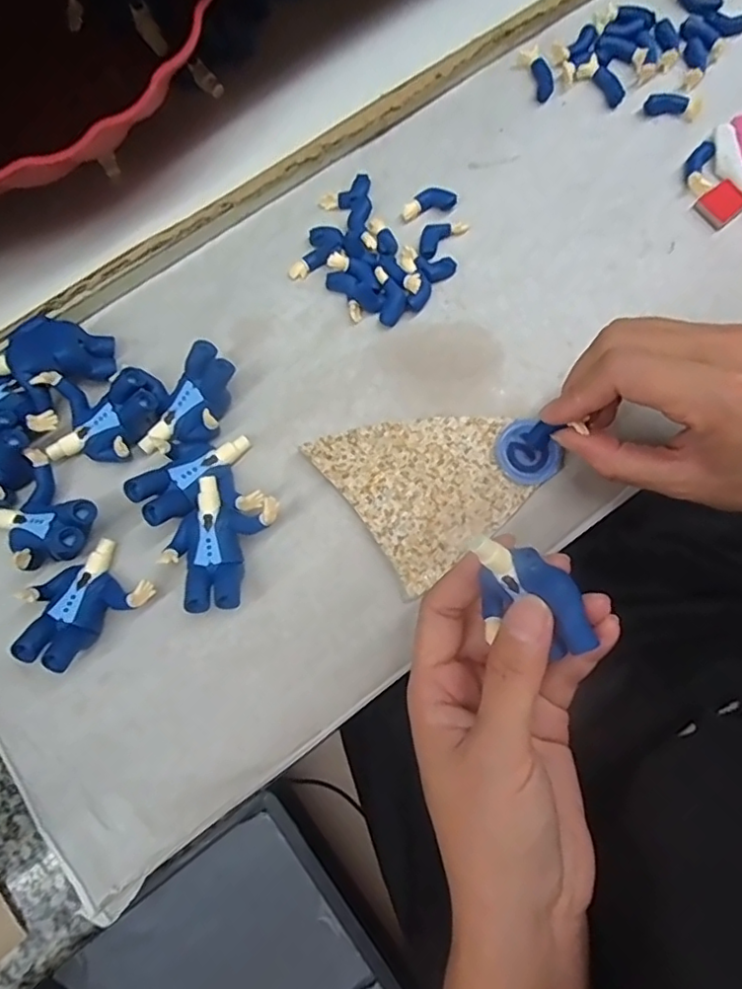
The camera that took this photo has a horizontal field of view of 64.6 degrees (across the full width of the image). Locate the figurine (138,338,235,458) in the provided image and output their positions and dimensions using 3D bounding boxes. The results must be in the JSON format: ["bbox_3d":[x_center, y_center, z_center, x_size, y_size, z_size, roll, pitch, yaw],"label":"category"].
[{"bbox_3d":[-0.081,-0.041,0.267,0.026,0.019,0.053,29,92,6],"label":"figurine"}]

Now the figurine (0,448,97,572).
[{"bbox_3d":[-0.144,0.010,0.256,0.052,0.020,0.038,40,81,8],"label":"figurine"}]

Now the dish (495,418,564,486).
[{"bbox_3d":[0.072,-0.019,0.271,0.026,0.004,0.030,-39,80,-8],"label":"dish"}]

